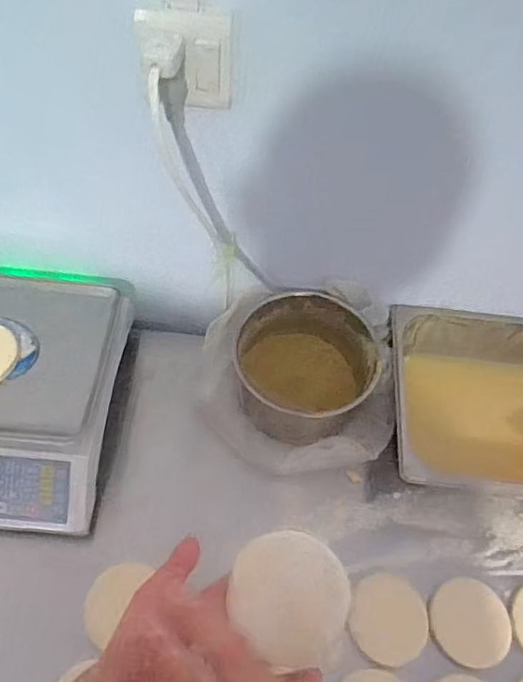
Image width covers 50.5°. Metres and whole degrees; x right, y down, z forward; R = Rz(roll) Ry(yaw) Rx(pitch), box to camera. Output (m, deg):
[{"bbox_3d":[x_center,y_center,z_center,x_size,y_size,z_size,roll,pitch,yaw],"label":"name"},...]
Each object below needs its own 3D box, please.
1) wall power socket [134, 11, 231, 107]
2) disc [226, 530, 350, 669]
[{"bbox_3d":[-0.066,-0.253,0.505,0.079,0.086,0.019,-10,57,-12],"label":"wall power socket"},{"bbox_3d":[0.023,0.200,0.436,0.087,0.005,0.094,-2,70,4],"label":"disc"}]

